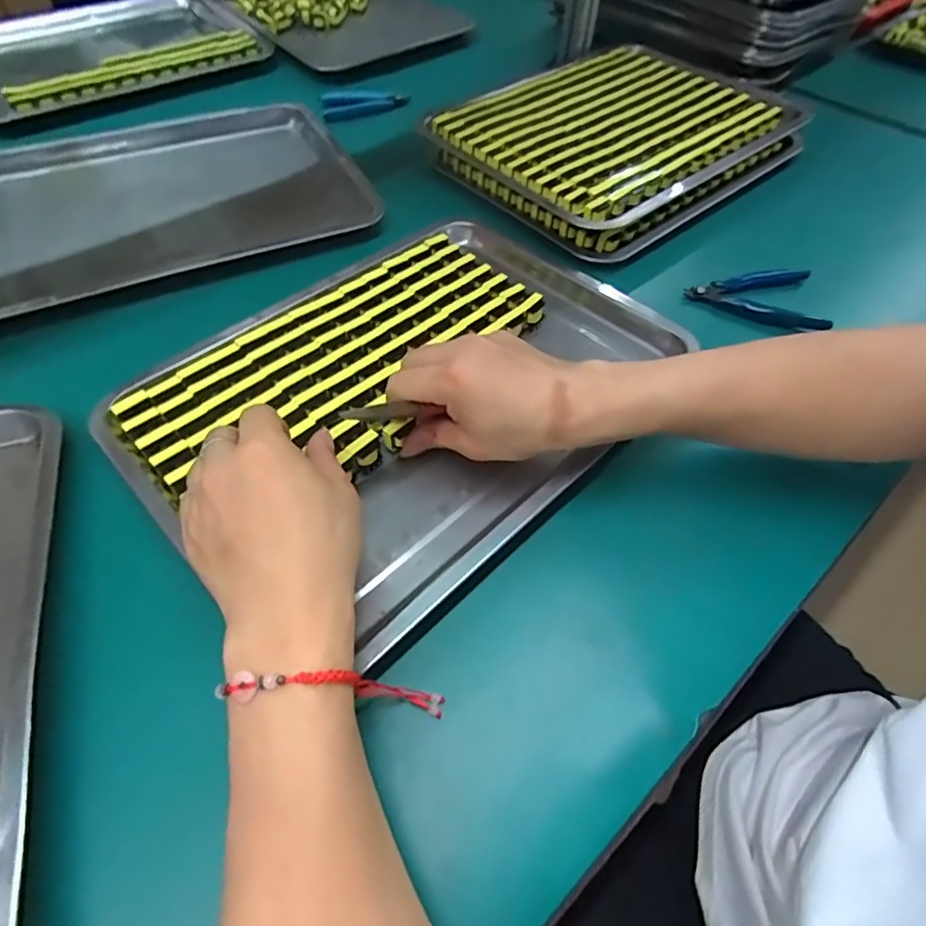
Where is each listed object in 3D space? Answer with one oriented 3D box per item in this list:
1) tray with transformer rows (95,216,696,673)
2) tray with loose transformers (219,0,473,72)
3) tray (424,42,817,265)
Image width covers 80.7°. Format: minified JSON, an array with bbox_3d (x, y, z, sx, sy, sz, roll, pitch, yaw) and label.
[{"bbox_3d":[-0.036,-0.065,0.422,0.288,0.028,0.375,33,61,20],"label":"tray with transformer rows"},{"bbox_3d":[-0.196,-0.727,0.866,0.281,0.036,0.373,-33,62,-22],"label":"tray with loose transformers"},{"bbox_3d":[0.181,-0.384,0.631,0.385,0.046,0.288,-35,63,-23],"label":"tray"}]

